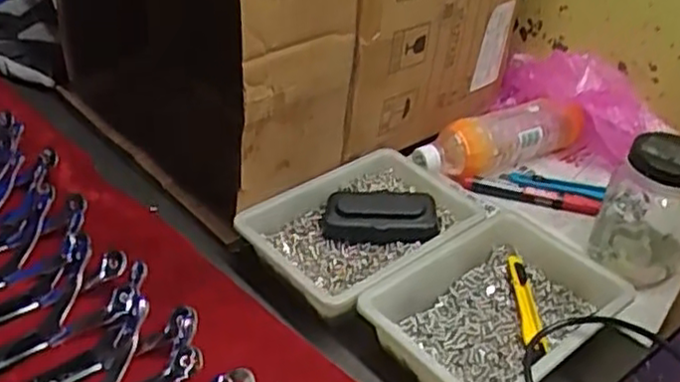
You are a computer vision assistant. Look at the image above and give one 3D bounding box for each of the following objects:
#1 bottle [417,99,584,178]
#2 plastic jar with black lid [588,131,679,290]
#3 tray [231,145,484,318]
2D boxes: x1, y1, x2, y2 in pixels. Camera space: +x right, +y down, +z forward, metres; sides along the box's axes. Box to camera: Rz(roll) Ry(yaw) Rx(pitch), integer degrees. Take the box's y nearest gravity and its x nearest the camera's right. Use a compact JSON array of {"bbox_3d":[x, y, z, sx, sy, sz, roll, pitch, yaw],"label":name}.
[{"bbox_3d":[0.174,-0.058,0.812,0.214,0.056,0.062,-15,40,-23],"label":"bottle"},{"bbox_3d":[0.288,0.019,0.664,0.083,0.125,0.087,2,36,-2],"label":"plastic jar with black lid"},{"bbox_3d":[0.030,0.035,0.685,0.211,0.046,0.142,-26,45,-34],"label":"tray"}]

